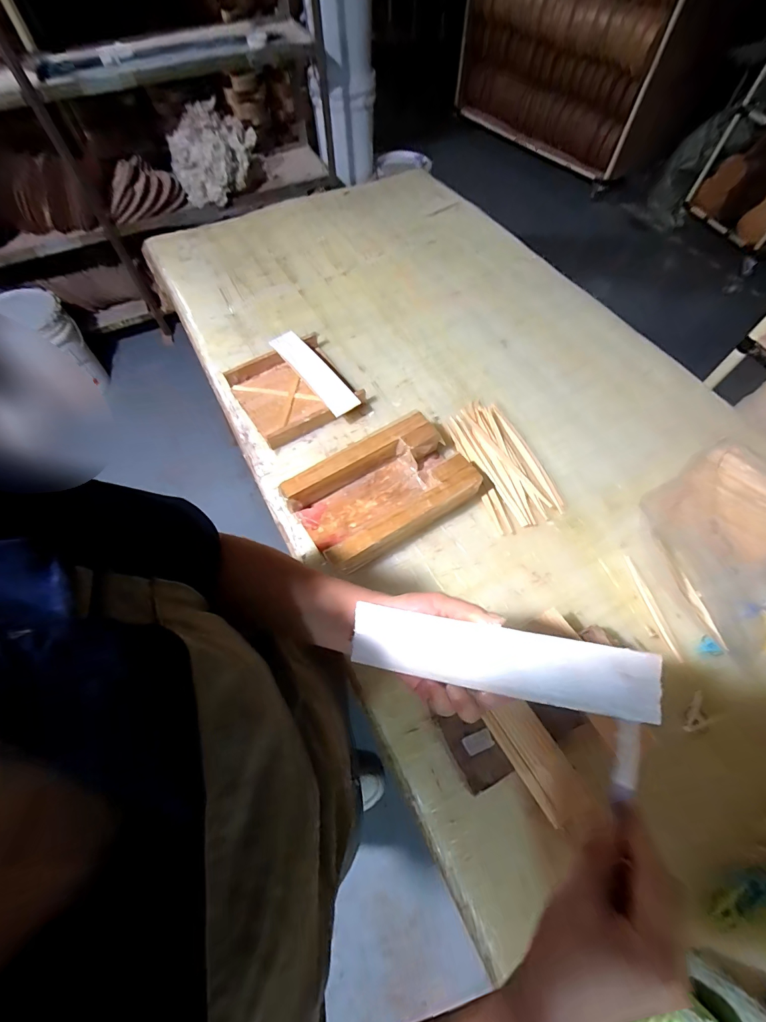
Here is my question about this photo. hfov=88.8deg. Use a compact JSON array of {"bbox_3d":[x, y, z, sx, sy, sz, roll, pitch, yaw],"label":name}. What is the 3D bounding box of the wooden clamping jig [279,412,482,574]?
[{"bbox_3d":[-0.001,-0.034,0.634,0.270,0.063,0.176,-32,67,-14],"label":"wooden clamping jig"}]

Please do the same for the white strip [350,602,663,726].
[{"bbox_3d":[0.092,0.121,0.317,0.237,0.008,0.050,7,83,13],"label":"white strip"}]

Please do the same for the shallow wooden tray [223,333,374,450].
[{"bbox_3d":[-0.168,-0.234,0.762,0.205,0.038,0.225,-31,66,-12],"label":"shallow wooden tray"}]

